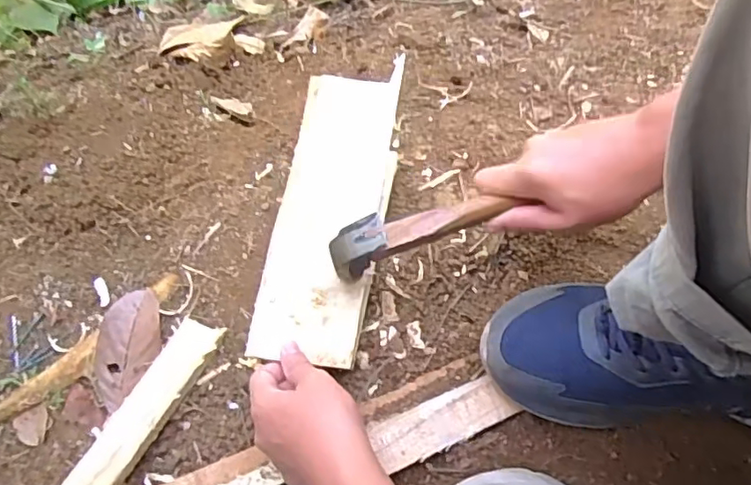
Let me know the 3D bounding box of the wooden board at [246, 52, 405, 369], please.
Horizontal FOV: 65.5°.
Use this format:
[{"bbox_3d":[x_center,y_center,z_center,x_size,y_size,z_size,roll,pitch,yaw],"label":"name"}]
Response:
[{"bbox_3d":[-0.039,-0.032,0.523,0.092,0.013,0.270,11,73,3],"label":"wooden board"}]

